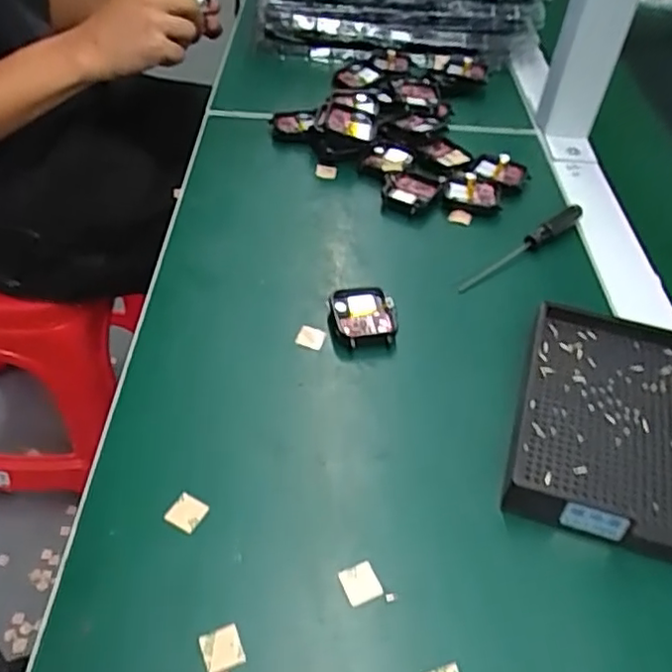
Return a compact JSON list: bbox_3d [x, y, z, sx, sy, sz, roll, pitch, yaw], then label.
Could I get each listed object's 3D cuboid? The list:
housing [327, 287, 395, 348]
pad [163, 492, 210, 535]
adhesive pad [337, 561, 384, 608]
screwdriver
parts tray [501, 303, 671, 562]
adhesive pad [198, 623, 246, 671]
[{"bbox_3d":[0.016,-0.011,0.401,0.037,0.016,0.040,-4,45,-7],"label":"housing"},{"bbox_3d":[-0.070,0.083,0.308,0.016,0.004,0.017,22,48,18],"label":"pad"},{"bbox_3d":[0.011,0.108,0.288,0.016,0.004,0.017,-16,48,-18],"label":"adhesive pad"},{"bbox_3d":[0.134,-0.064,0.459,0.136,0.012,0.011,-33,55,-30],"label":"screwdriver"},{"bbox_3d":[0.145,0.042,0.348,0.090,0.021,0.143,15,46,12],"label":"parts tray"},{"bbox_3d":[-0.046,0.126,0.265,0.016,0.004,0.016,-16,48,-18],"label":"adhesive pad"}]

